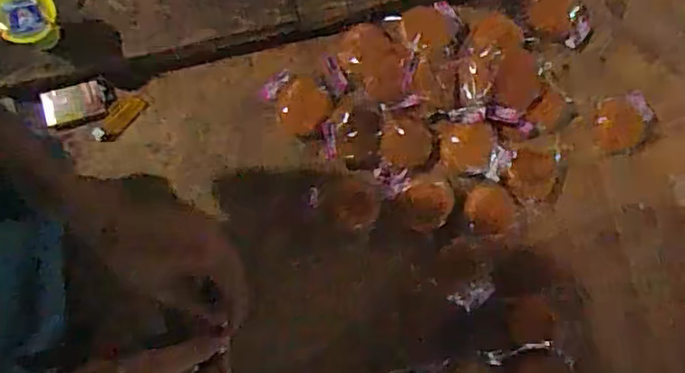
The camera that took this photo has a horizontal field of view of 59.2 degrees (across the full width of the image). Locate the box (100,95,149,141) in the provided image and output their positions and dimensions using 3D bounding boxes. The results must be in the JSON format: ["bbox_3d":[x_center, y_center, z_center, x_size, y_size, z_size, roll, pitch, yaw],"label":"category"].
[{"bbox_3d":[-0.318,-0.101,0.872,0.032,0.011,0.076,40,81,-2],"label":"box"}]

